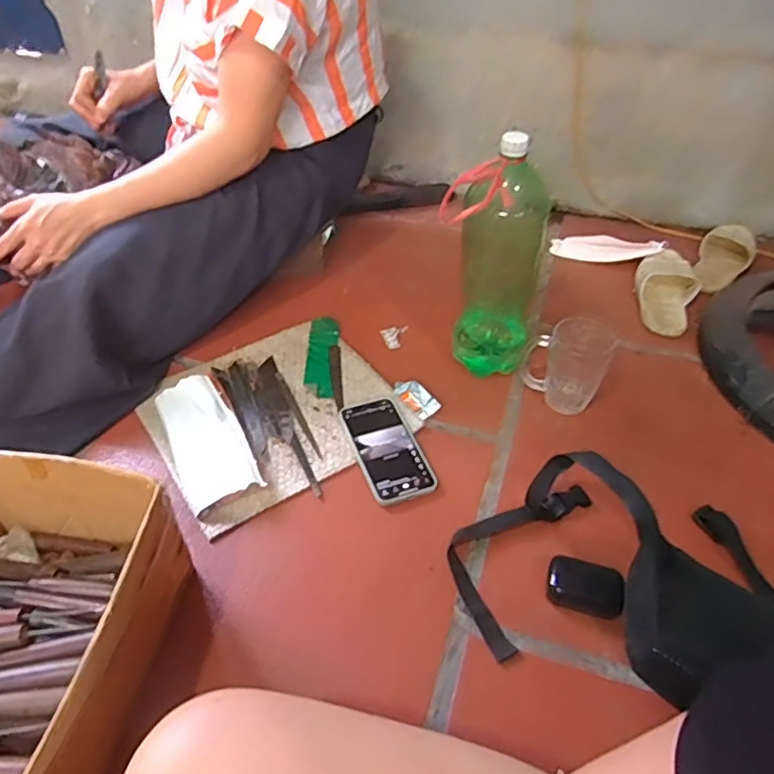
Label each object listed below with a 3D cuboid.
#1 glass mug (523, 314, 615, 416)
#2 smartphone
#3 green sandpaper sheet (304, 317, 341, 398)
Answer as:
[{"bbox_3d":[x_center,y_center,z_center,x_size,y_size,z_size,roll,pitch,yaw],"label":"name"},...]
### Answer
[{"bbox_3d":[0.235,-0.029,0.804,0.107,0.113,0.065,17,46,14],"label":"glass mug"},{"bbox_3d":[-0.002,0.075,0.758,0.081,0.012,0.162,-15,51,-13],"label":"smartphone"},{"bbox_3d":[-0.095,-0.048,0.881,0.042,0.011,0.166,0,49,0],"label":"green sandpaper sheet"}]

